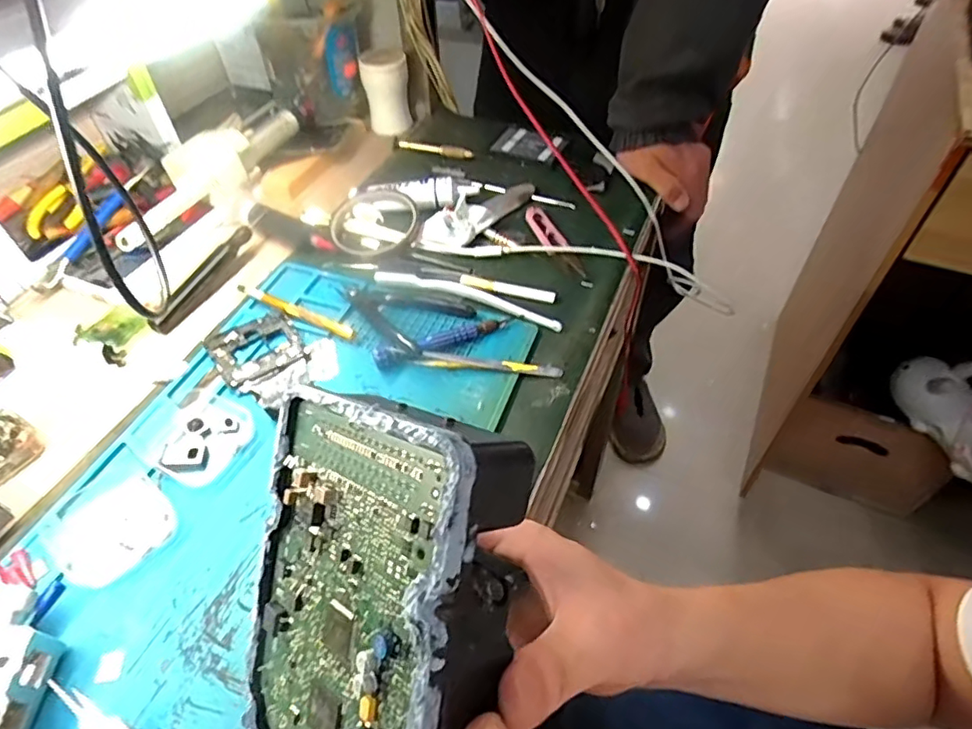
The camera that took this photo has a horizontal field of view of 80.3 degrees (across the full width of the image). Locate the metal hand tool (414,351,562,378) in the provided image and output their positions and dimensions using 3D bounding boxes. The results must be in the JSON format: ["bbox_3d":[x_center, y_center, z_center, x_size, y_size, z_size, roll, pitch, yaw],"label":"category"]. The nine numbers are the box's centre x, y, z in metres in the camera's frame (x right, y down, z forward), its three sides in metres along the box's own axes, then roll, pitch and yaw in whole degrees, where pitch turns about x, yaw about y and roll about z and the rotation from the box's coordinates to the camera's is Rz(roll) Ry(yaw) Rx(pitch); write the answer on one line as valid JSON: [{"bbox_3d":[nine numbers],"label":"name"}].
[{"bbox_3d":[0.002,0.000,0.445,0.112,0.009,0.011,7,50,5],"label":"metal hand tool"}]

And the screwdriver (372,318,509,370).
[{"bbox_3d":[-0.034,-0.020,0.459,0.110,0.013,0.018,-20,53,-16],"label":"screwdriver"}]

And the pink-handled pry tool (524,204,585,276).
[{"bbox_3d":[0.063,-0.120,0.550,0.021,0.007,0.104,-16,52,-13],"label":"pink-handled pry tool"}]

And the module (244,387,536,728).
[{"bbox_3d":[-0.039,0.081,0.202,0.101,0.137,0.036,9,2,43],"label":"module"}]

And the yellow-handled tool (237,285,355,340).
[{"bbox_3d":[-0.163,-0.046,0.485,0.123,0.011,0.011,25,54,19],"label":"yellow-handled tool"}]

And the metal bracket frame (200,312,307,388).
[{"bbox_3d":[-0.184,-0.014,0.461,0.065,0.005,0.060,-27,55,-21],"label":"metal bracket frame"}]

